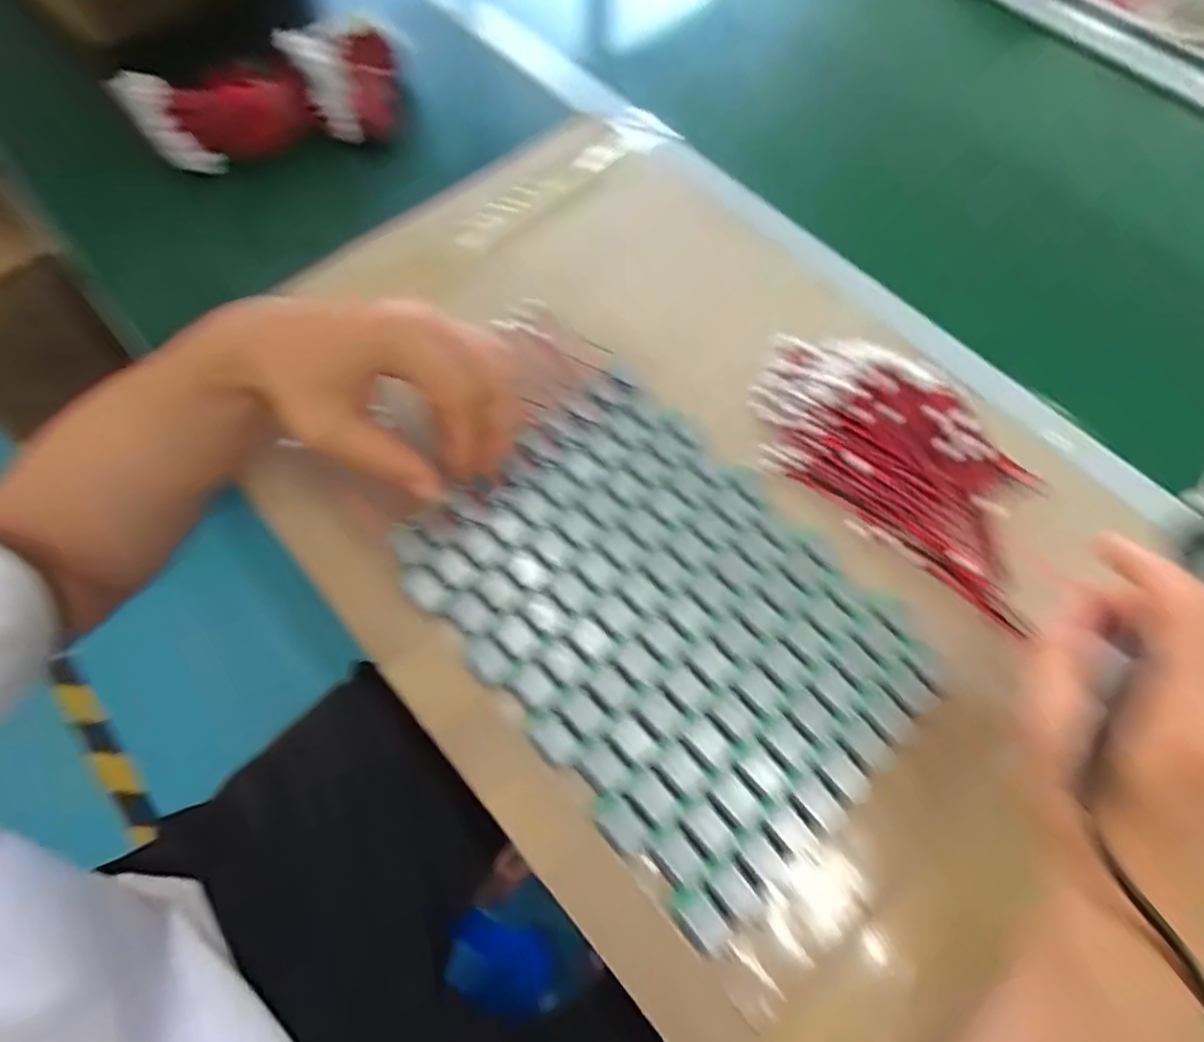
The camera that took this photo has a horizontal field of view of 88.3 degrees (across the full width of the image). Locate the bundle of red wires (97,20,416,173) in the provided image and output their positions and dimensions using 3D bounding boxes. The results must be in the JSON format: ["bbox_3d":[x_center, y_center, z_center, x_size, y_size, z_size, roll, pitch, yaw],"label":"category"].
[{"bbox_3d":[-0.250,-0.335,0.492,0.209,0.064,0.050,-25,69,-12],"label":"bundle of red wires"}]

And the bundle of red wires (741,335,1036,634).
[{"bbox_3d":[0.188,-0.046,0.392,0.196,0.017,0.122,38,70,14],"label":"bundle of red wires"}]

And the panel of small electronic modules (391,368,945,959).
[{"bbox_3d":[0.033,0.050,0.348,0.189,0.007,0.263,-40,73,-17],"label":"panel of small electronic modules"}]

